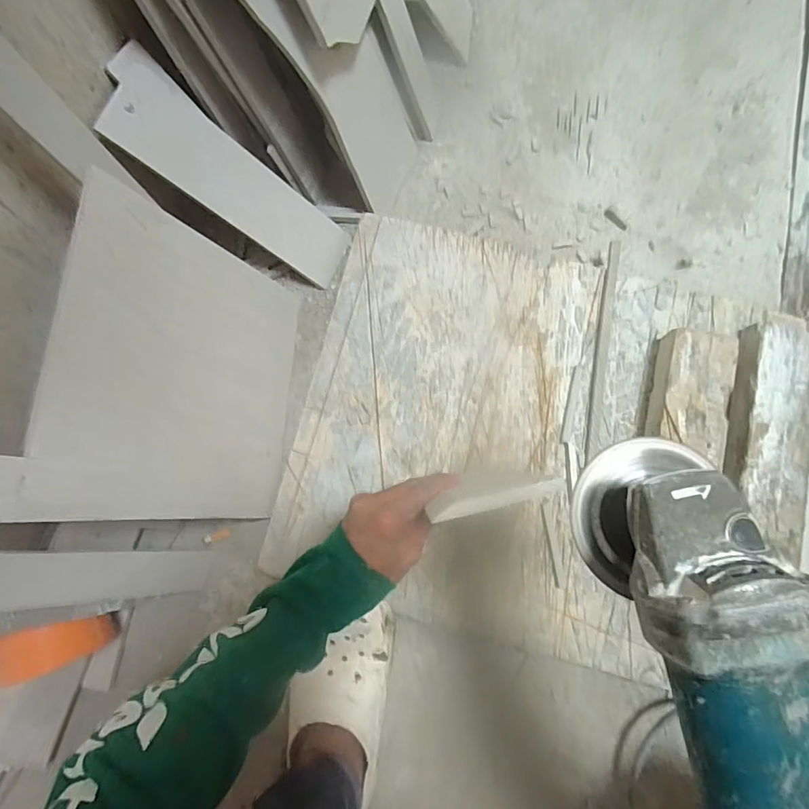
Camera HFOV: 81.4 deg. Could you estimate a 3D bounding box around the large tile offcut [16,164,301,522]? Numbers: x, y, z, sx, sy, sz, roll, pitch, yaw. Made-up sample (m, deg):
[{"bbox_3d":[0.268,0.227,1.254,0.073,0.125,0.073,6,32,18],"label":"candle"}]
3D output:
[{"bbox_3d":[-0.224,-0.031,0.507,0.018,0.288,0.300,1,79,26],"label":"large tile offcut"}]

